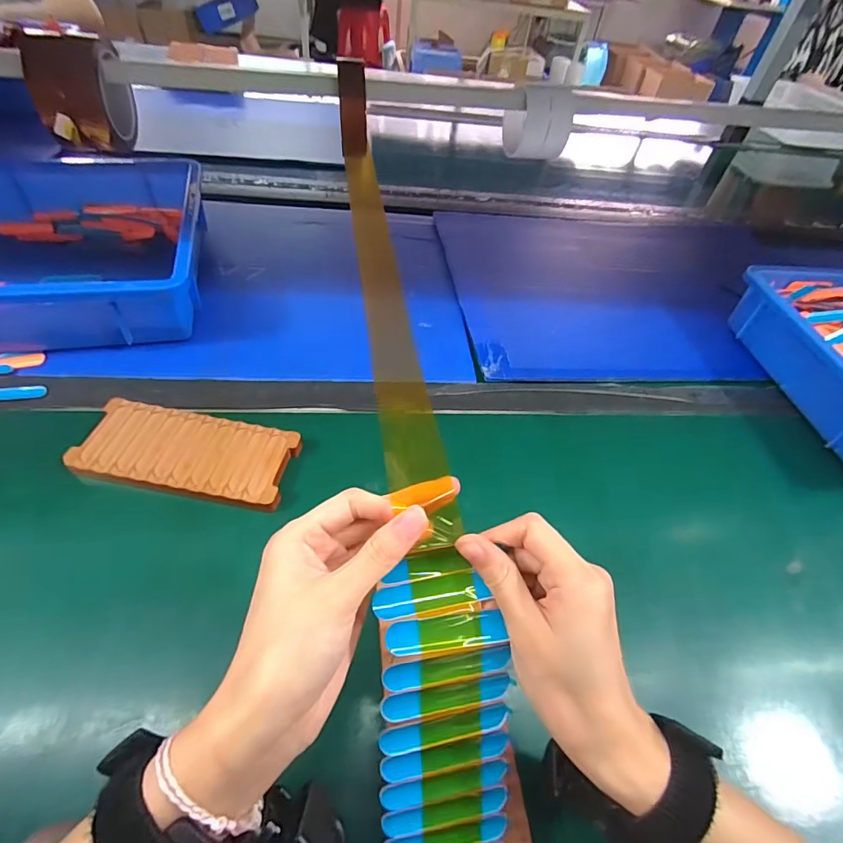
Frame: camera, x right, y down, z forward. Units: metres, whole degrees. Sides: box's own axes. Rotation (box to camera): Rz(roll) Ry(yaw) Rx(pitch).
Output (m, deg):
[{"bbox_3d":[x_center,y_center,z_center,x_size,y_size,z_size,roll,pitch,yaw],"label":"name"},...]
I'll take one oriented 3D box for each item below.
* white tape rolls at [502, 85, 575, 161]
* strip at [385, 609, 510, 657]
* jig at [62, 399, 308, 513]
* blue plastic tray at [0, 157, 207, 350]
[{"bbox_3d":[0.158,-0.407,0.604,0.078,0.079,0.069,2,49,-5],"label":"white tape rolls"},{"bbox_3d":[0.011,0.096,0.204,0.054,0.004,0.015,-1,73,-15],"label":"strip"},{"bbox_3d":[-0.200,0.028,0.389,0.172,0.014,0.077,10,49,2],"label":"jig"},{"bbox_3d":[-0.482,-0.192,0.494,0.448,0.076,0.306,-8,51,-13],"label":"blue plastic tray"}]

